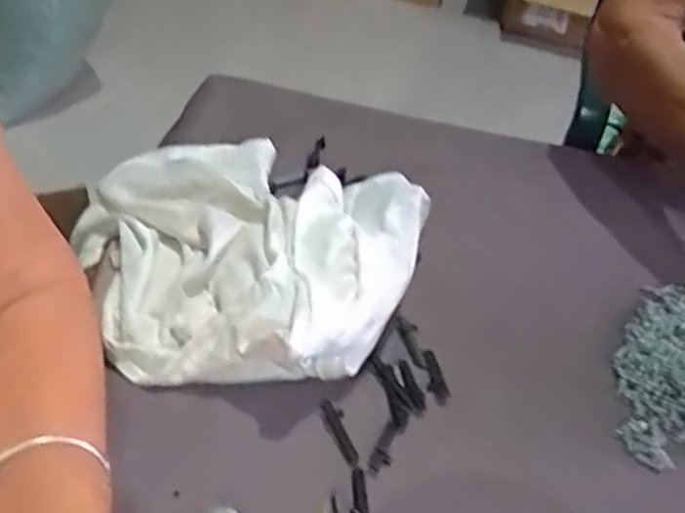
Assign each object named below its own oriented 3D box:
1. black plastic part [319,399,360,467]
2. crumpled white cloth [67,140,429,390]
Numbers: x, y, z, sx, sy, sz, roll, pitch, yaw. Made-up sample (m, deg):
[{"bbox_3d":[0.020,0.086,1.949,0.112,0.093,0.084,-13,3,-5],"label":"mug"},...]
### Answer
[{"bbox_3d":[-0.001,0.090,0.372,0.010,0.004,0.040,-14,45,-23],"label":"black plastic part"},{"bbox_3d":[-0.067,-0.014,0.445,0.223,0.055,0.210,25,44,19],"label":"crumpled white cloth"}]

